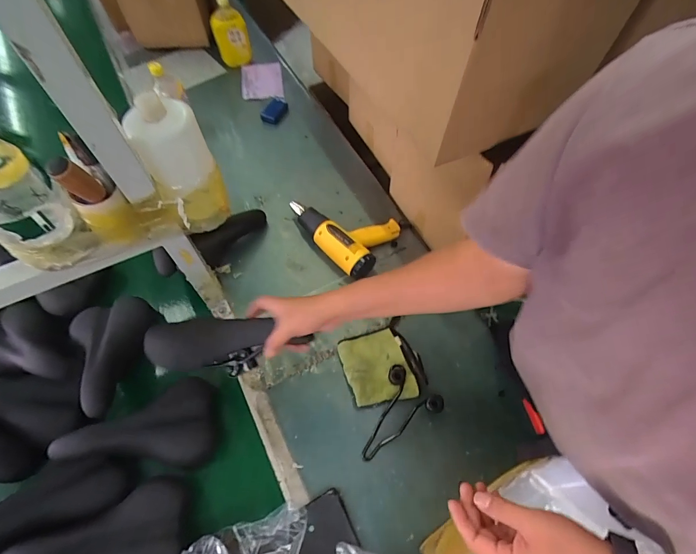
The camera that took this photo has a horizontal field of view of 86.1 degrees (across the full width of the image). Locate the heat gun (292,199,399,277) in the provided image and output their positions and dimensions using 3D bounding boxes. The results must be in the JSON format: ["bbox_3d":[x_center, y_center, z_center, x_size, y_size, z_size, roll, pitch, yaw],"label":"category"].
[{"bbox_3d":[-0.003,-0.141,0.948,0.205,0.064,0.275,-39,69,-20],"label":"heat gun"}]

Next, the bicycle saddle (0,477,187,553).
[{"bbox_3d":[-0.399,0.419,0.598,0.247,0.085,0.136,-10,62,-7],"label":"bicycle saddle"}]

